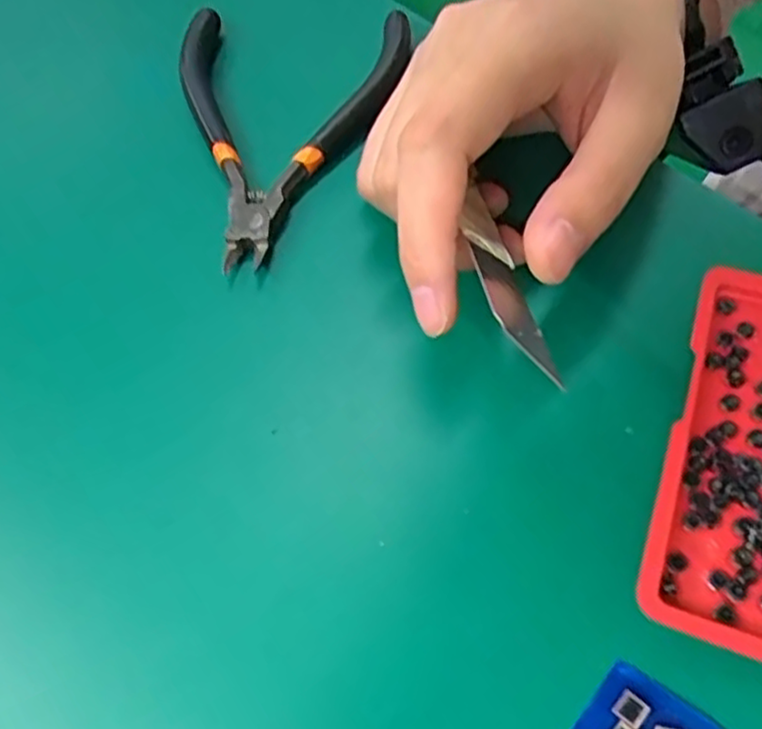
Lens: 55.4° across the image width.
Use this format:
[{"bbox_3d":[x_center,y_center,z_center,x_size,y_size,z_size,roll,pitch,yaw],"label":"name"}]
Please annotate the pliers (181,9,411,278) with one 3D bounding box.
[{"bbox_3d":[-0.043,-0.085,0.245,0.073,0.014,0.110,21,66,15],"label":"pliers"}]

